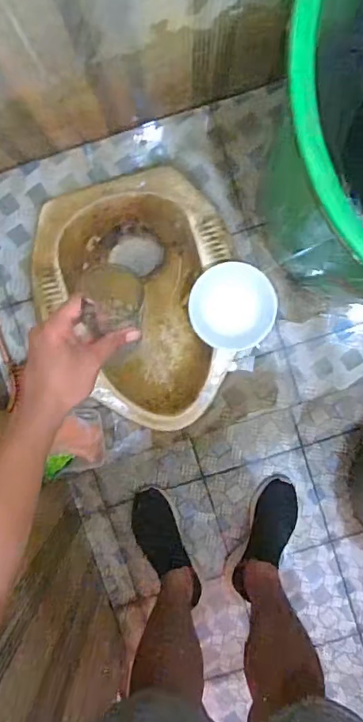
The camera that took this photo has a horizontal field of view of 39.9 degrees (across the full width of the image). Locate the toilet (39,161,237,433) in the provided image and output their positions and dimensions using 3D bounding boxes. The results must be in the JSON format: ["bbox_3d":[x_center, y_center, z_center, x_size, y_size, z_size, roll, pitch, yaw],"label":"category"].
[{"bbox_3d":[-0.088,-0.110,1.024,0.358,0.197,0.470,-8,95,1],"label":"toilet"}]

